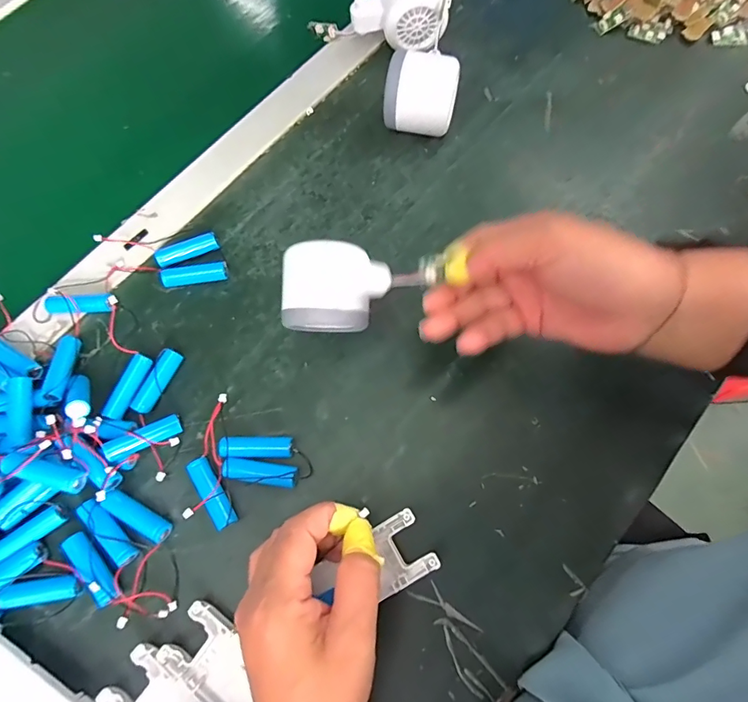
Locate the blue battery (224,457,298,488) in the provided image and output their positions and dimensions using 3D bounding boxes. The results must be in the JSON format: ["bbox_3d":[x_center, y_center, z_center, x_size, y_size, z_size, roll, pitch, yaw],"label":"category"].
[{"bbox_3d":[-0.078,0.084,0.312,0.049,0.015,0.014,7,72,4],"label":"blue battery"}]

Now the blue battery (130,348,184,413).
[{"bbox_3d":[-0.161,0.023,0.337,0.014,0.015,0.050,22,74,9],"label":"blue battery"}]

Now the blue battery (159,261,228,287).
[{"bbox_3d":[-0.144,-0.060,0.364,0.051,0.014,0.014,-9,72,-1],"label":"blue battery"}]

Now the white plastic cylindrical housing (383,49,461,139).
[{"bbox_3d":[0.040,-0.217,0.381,0.058,0.060,0.053,-1,72,2],"label":"white plastic cylindrical housing"}]

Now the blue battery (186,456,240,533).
[{"bbox_3d":[-0.112,0.097,0.312,0.014,0.014,0.051,-32,74,-8],"label":"blue battery"}]

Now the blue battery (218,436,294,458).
[{"bbox_3d":[-0.083,0.068,0.318,0.050,0.017,0.014,-1,72,2],"label":"blue battery"}]

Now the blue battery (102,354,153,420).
[{"bbox_3d":[-0.181,0.027,0.335,0.016,0.014,0.050,23,74,9],"label":"blue battery"}]

